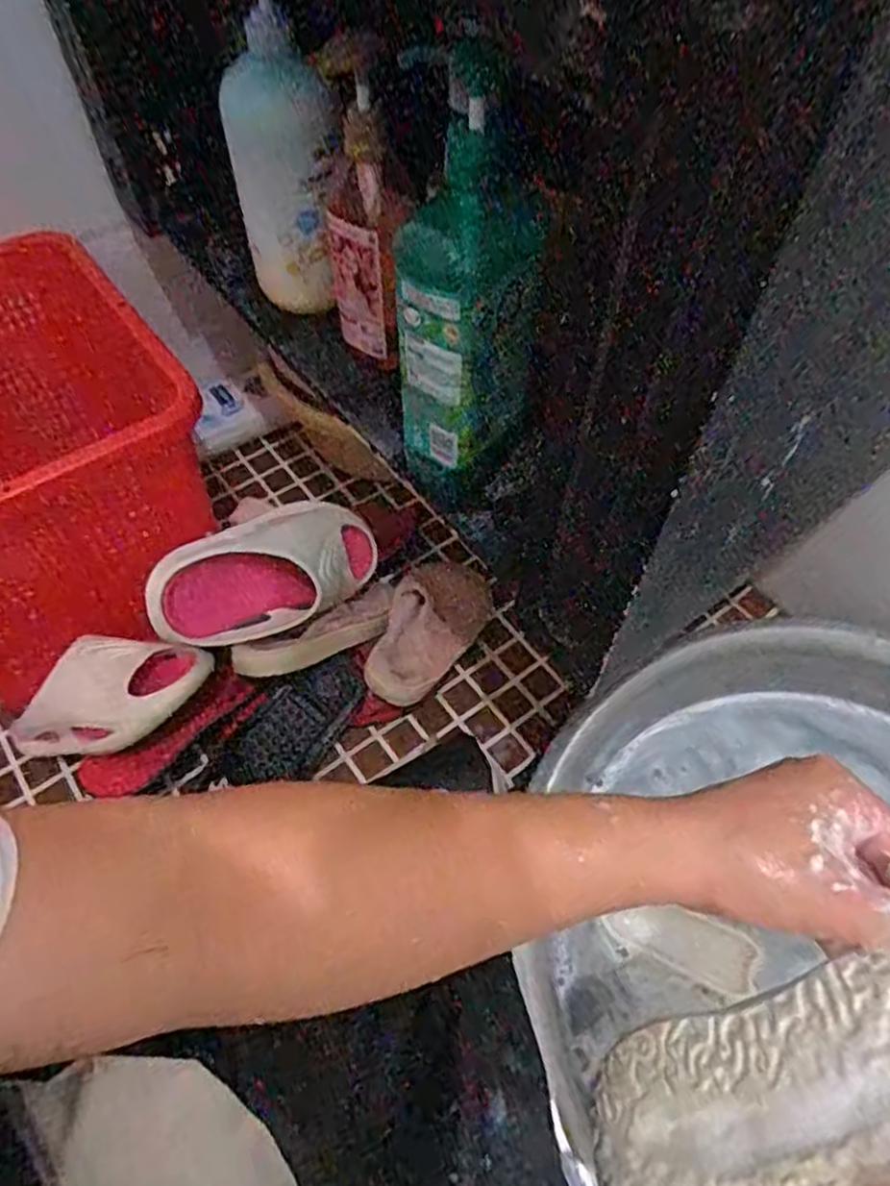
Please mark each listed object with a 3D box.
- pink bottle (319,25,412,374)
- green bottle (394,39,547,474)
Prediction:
[{"bbox_3d":[-0.069,-0.296,0.560,0.067,0.222,0.072,3,57,1],"label":"pink bottle"},{"bbox_3d":[0.014,-0.184,0.452,0.083,0.246,0.067,4,57,2],"label":"green bottle"}]

